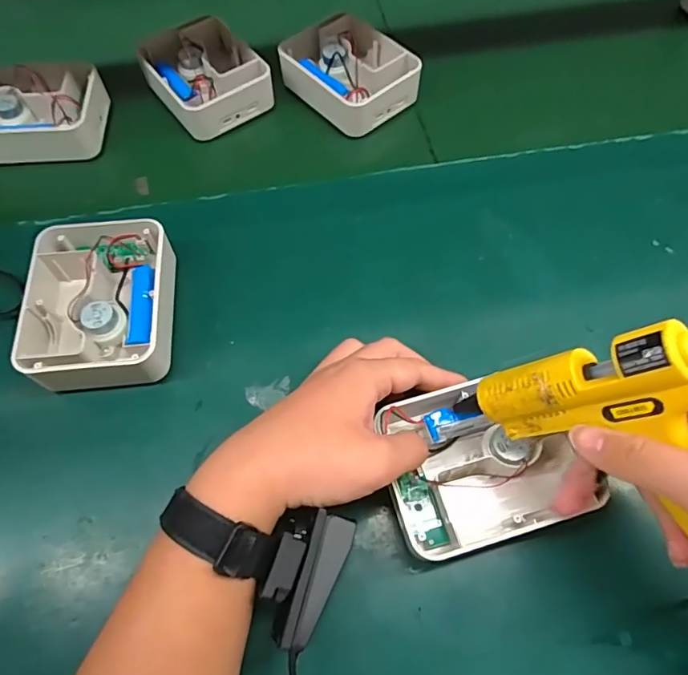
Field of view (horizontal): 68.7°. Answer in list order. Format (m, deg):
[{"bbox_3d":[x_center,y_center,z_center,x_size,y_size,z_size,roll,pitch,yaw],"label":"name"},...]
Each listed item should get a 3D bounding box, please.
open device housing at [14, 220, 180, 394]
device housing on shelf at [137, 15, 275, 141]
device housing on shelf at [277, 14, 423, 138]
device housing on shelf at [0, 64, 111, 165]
[{"bbox_3d":[-0.186,-0.026,0.389,0.103,0.049,0.139,-7,64,-4],"label":"open device housing"},{"bbox_3d":[-0.143,-0.272,0.523,0.106,0.040,0.126,-28,67,-13],"label":"device housing on shelf"},{"bbox_3d":[0.007,-0.275,0.526,0.102,0.043,0.123,-35,69,-16],"label":"device housing on shelf"},{"bbox_3d":[-0.311,-0.225,0.503,0.127,0.048,0.104,-4,64,-2],"label":"device housing on shelf"}]

